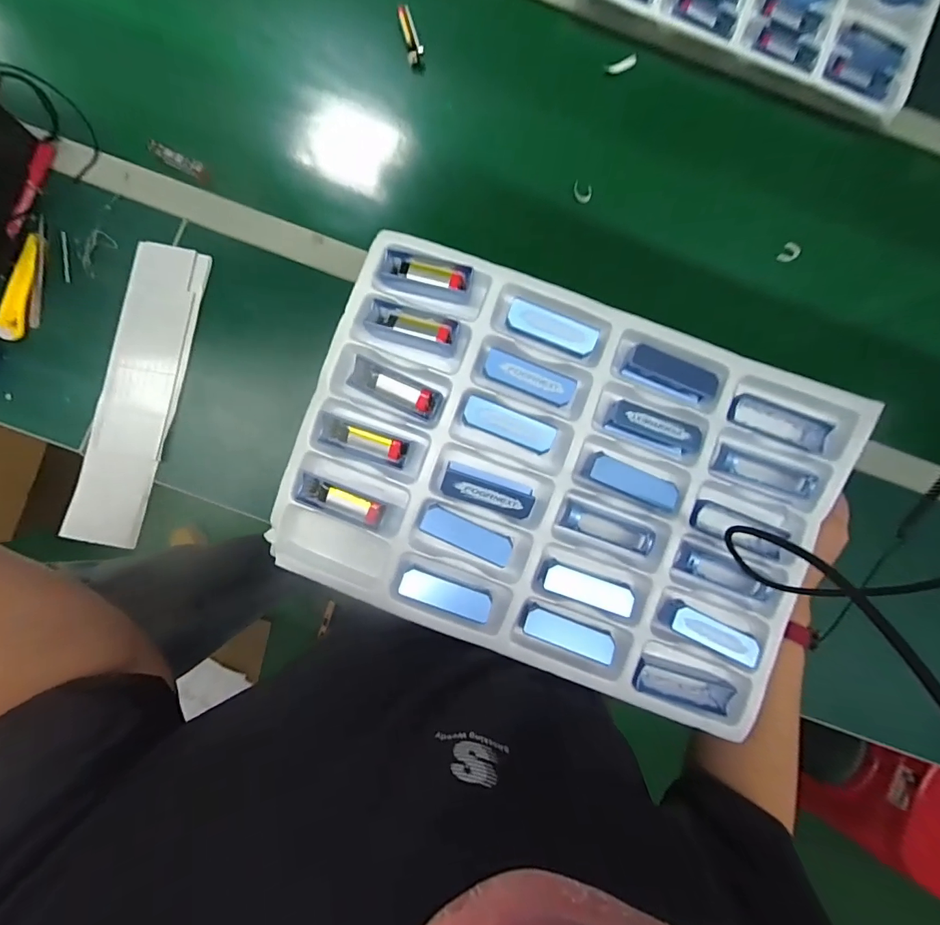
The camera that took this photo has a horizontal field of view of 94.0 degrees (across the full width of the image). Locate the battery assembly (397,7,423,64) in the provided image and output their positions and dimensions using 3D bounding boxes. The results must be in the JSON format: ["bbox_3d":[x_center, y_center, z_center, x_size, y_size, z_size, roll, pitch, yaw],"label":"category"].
[{"bbox_3d":[-0.075,-0.540,0.552,0.020,0.016,0.066,-12,85,-3],"label":"battery assembly"}]

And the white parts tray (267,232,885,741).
[{"bbox_3d":[0.077,0.018,0.384,0.441,0.050,0.308,21,85,0],"label":"white parts tray"}]

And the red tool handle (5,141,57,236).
[{"bbox_3d":[-0.504,-0.314,0.501,0.012,0.007,0.122,12,85,-1],"label":"red tool handle"}]

